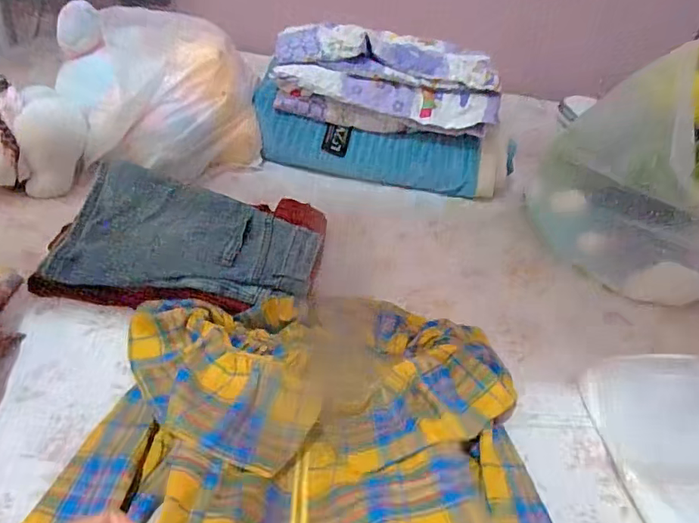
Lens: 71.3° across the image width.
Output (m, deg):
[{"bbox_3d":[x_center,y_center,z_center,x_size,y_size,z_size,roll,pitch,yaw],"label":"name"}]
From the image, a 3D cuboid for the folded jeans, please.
[{"bbox_3d":[-0.219,-0.038,0.709,0.347,0.054,0.224,9,37,-1],"label":"folded jeans"}]

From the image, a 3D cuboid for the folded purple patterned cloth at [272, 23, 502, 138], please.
[{"bbox_3d":[0.088,-0.384,1.003,0.420,0.142,0.264,12,37,2],"label":"folded purple patterned cloth"}]

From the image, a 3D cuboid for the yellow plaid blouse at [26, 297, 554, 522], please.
[{"bbox_3d":[-0.031,0.156,0.505,0.457,0.135,0.449,10,41,4],"label":"yellow plaid blouse"}]

